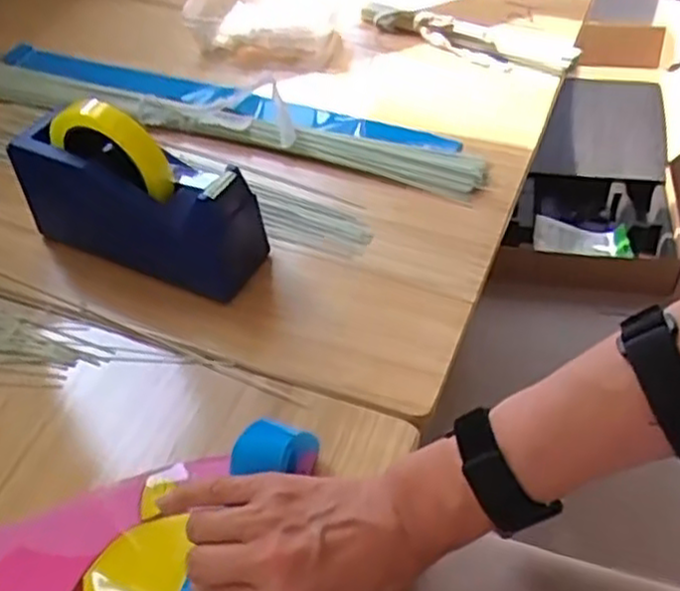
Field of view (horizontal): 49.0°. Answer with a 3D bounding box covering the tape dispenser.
[{"bbox_3d":[-0.169,-0.084,0.604,0.203,0.133,0.064,15,50,17],"label":"tape dispenser"}]

